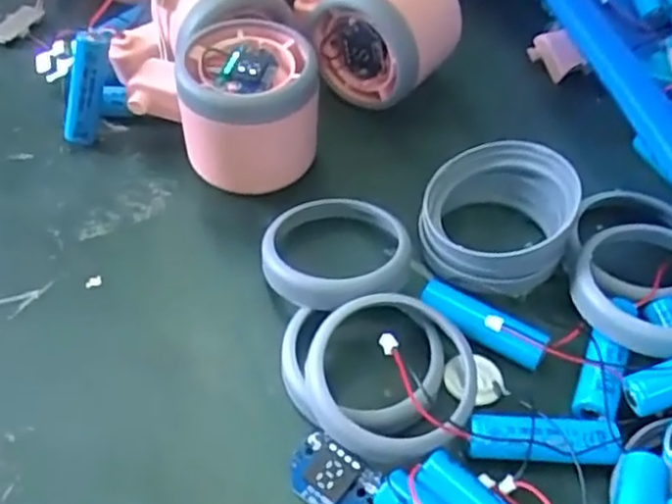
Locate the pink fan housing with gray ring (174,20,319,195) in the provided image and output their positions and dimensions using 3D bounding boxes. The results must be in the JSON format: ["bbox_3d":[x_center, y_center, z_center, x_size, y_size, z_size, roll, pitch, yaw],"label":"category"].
[{"bbox_3d":[-0.036,-0.060,0.299,0.055,0.053,0.051,-5,52,-5],"label":"pink fan housing with gray ring"}]

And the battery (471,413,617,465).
[{"bbox_3d":[0.068,0.062,0.231,0.049,0.010,0.013,0,52,0],"label":"battery"}]

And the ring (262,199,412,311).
[{"bbox_3d":[0.001,-0.001,0.273,0.057,0.009,0.057,-5,41,4],"label":"ring"}]

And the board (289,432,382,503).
[{"bbox_3d":[-0.002,0.073,0.226,0.028,0.006,0.020,32,58,22],"label":"board"}]

